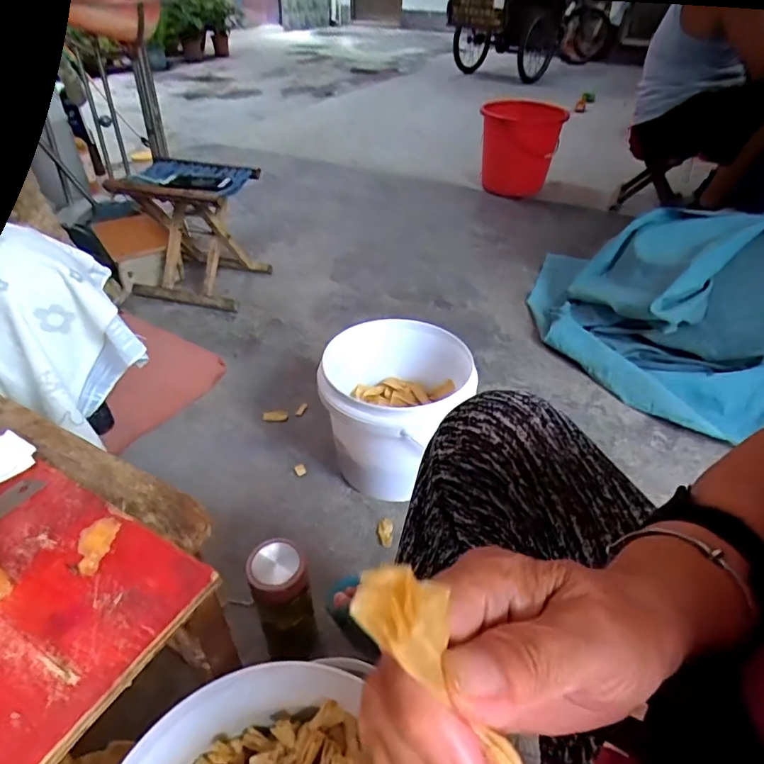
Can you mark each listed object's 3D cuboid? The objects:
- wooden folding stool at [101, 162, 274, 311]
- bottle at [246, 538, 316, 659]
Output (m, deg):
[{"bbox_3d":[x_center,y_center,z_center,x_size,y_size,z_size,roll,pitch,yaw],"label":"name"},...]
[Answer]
[{"bbox_3d":[-0.461,-0.374,1.305,0.299,0.296,0.232,13,40,14],"label":"wooden folding stool"},{"bbox_3d":[-0.120,0.275,0.640,0.067,0.171,0.076,-13,41,-17],"label":"bottle"}]

